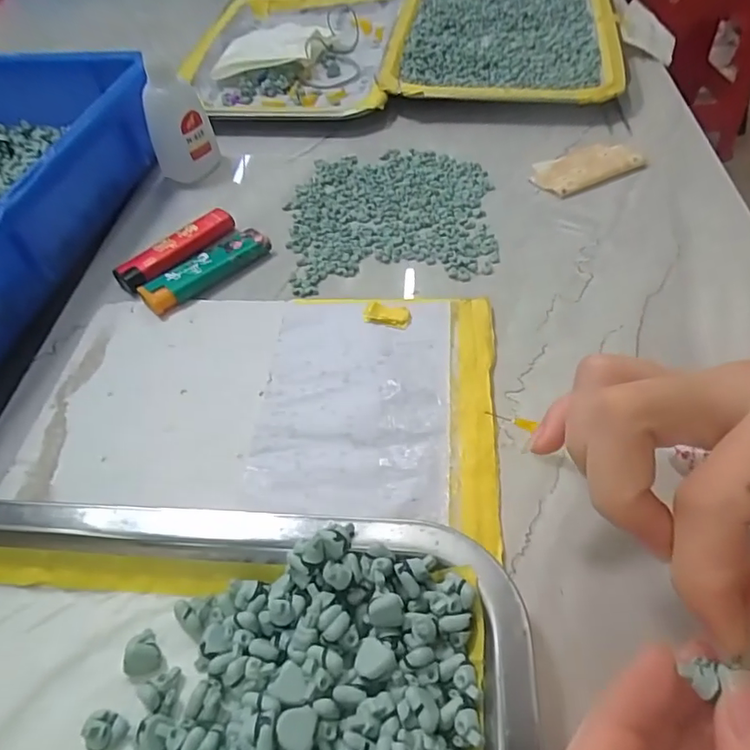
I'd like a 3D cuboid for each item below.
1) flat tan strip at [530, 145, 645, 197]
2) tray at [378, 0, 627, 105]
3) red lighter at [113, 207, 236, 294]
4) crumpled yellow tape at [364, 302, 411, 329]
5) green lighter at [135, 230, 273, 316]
[{"bbox_3d":[0.137,-0.137,0.364,0.071,0.004,0.042,-23,53,-14],"label":"flat tan strip"},{"bbox_3d":[0.110,-0.298,0.486,0.184,0.021,0.257,4,51,8],"label":"tray"},{"bbox_3d":[-0.122,-0.078,0.341,0.021,0.009,0.079,35,61,28],"label":"red lighter"},{"bbox_3d":[0.006,-0.032,0.291,0.024,0.005,0.012,8,52,11],"label":"crumpled yellow tape"},{"bbox_3d":[-0.098,-0.062,0.326,0.079,0.011,0.023,-38,58,-24],"label":"green lighter"}]

